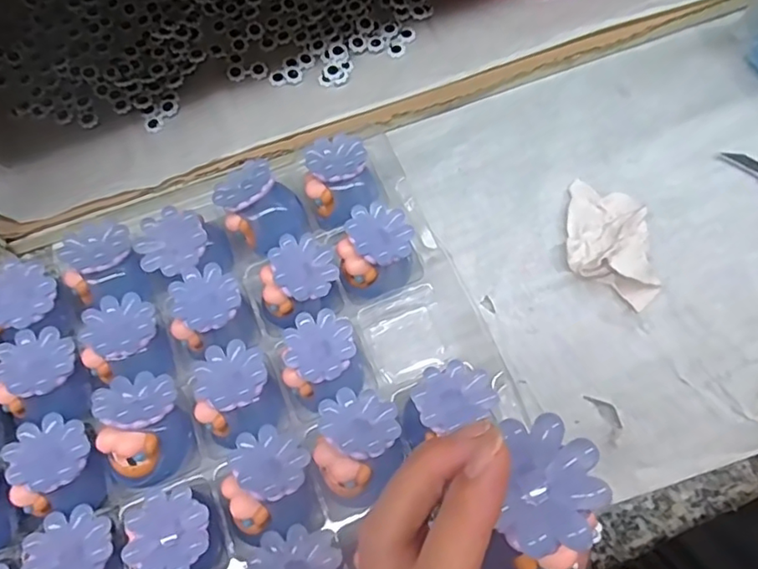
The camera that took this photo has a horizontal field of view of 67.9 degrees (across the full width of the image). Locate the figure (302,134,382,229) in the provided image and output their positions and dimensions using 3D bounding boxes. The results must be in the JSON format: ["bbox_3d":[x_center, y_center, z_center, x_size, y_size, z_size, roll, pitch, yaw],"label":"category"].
[{"bbox_3d":[-0.024,-0.063,0.322,0.039,0.039,0.045,-26,71,-10],"label":"figure"}]

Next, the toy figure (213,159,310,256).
[{"bbox_3d":[-0.064,-0.041,0.312,0.040,0.044,0.039,0,68,0],"label":"toy figure"}]

